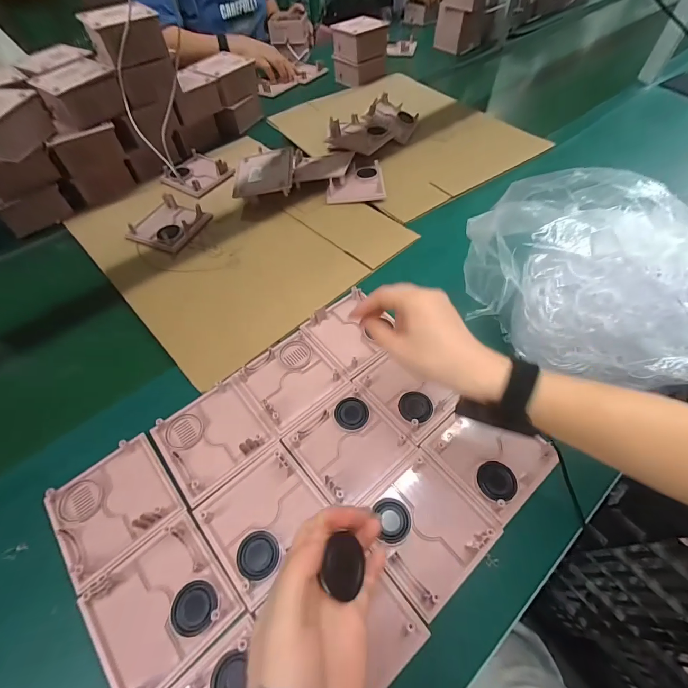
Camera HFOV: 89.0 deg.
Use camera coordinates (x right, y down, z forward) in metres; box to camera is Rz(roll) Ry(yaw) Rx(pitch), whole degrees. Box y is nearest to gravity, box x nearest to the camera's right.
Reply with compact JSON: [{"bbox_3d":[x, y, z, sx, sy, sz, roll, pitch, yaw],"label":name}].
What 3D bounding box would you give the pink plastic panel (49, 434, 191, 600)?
[{"bbox_3d":[-0.233,0.161,0.357,0.104,0.022,0.105,-36,62,-20],"label":"pink plastic panel"}]

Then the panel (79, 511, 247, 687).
[{"bbox_3d":[-0.161,0.230,0.310,0.108,0.011,0.106,-37,62,-21],"label":"panel"}]

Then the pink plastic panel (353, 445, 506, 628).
[{"bbox_3d":[0.079,0.174,0.340,0.107,0.013,0.107,-36,62,-20],"label":"pink plastic panel"}]

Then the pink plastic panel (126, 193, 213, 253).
[{"bbox_3d":[-0.301,-0.208,0.604,0.102,0.023,0.108,20,59,15],"label":"pink plastic panel"}]

